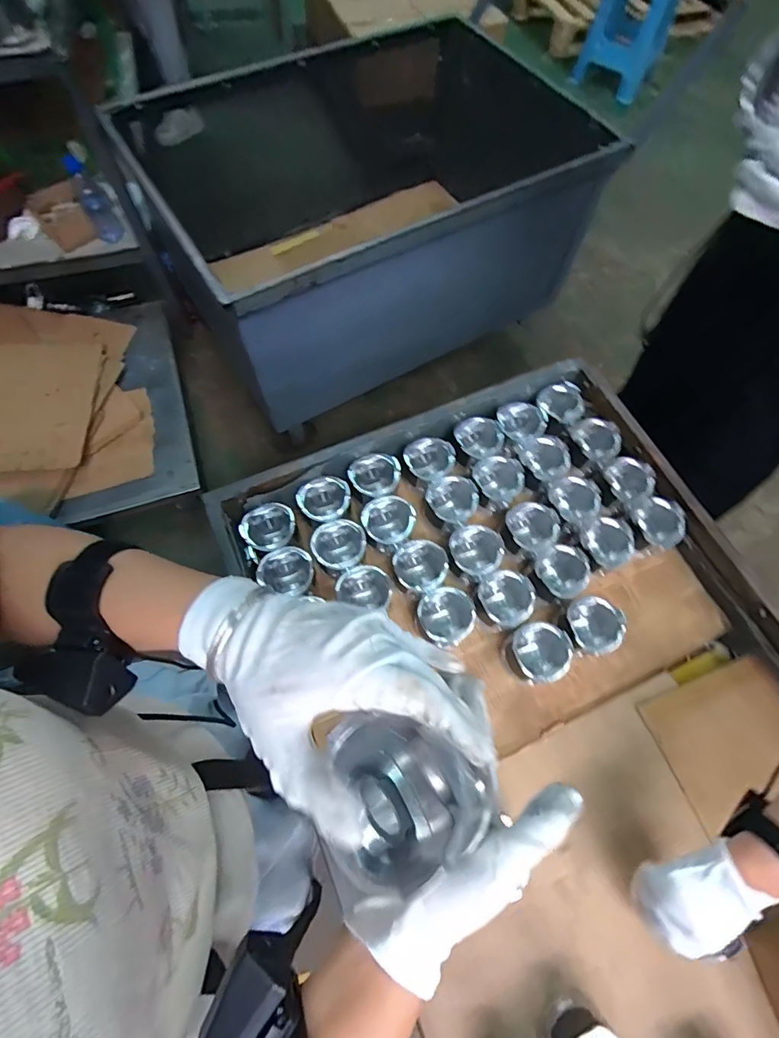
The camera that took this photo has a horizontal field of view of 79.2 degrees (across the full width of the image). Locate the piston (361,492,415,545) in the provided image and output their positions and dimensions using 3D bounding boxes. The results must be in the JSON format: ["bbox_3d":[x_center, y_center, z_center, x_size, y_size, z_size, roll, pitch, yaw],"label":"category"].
[{"bbox_3d":[-0.002,0.008,0.798,0.083,0.065,0.087,1,67,-1],"label":"piston"}]

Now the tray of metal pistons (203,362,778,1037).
[{"bbox_3d":[0.262,0.310,0.682,0.729,0.106,1.096,-23,70,-11],"label":"tray of metal pistons"}]

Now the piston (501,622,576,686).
[{"bbox_3d":[0.225,0.206,0.720,0.083,0.090,0.081,1,67,-1],"label":"piston"}]

